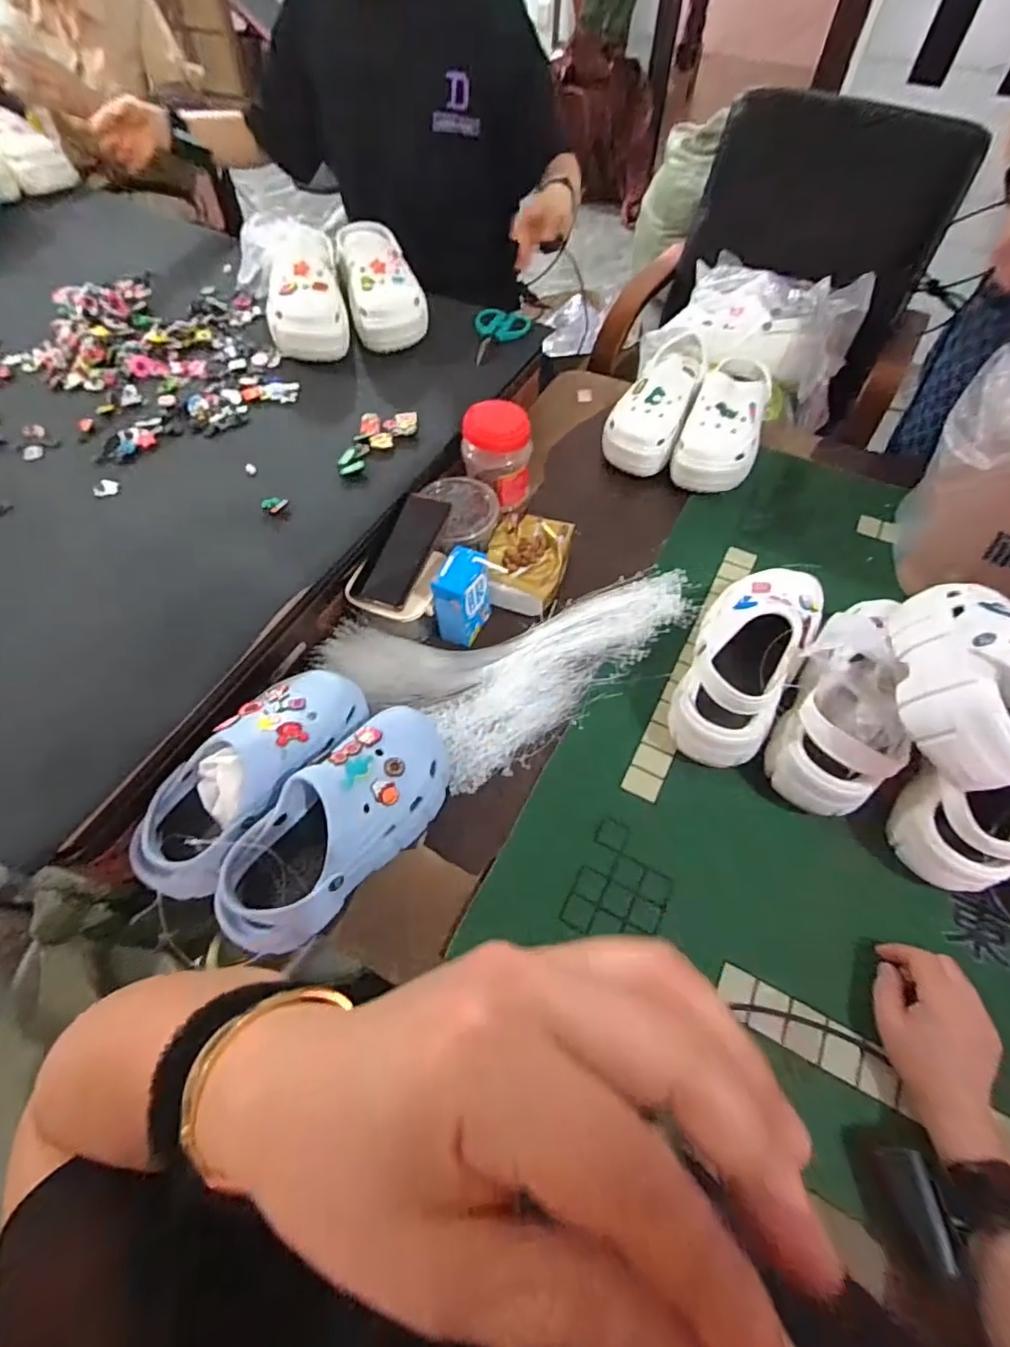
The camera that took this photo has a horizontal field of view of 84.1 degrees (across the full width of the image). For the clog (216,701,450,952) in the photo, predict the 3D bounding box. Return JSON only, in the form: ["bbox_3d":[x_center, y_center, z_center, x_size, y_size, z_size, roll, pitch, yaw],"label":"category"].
[{"bbox_3d":[-0.154,0.140,0.532,0.099,0.100,0.249,37,65,20],"label":"clog"}]

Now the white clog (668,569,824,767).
[{"bbox_3d":[0.272,-0.018,0.627,0.114,0.110,0.246,23,61,13],"label":"white clog"}]

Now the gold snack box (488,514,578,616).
[{"bbox_3d":[0.027,-0.148,0.732,0.104,0.026,0.143,14,60,8],"label":"gold snack box"}]

